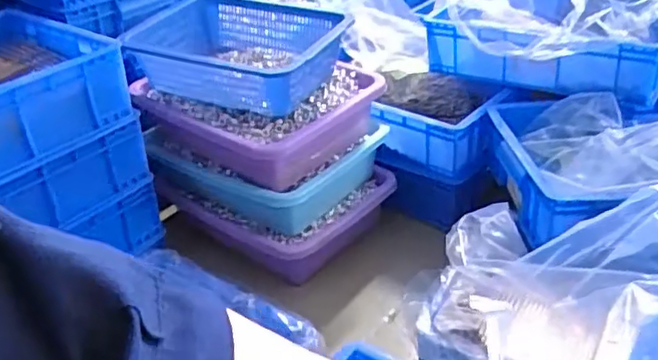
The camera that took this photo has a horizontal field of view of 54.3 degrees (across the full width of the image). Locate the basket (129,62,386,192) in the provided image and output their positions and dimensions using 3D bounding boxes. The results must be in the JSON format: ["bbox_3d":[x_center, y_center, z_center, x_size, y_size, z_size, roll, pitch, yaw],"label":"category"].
[{"bbox_3d":[-0.118,-0.106,1.077,0.340,0.127,0.256,22,41,35],"label":"basket"}]

